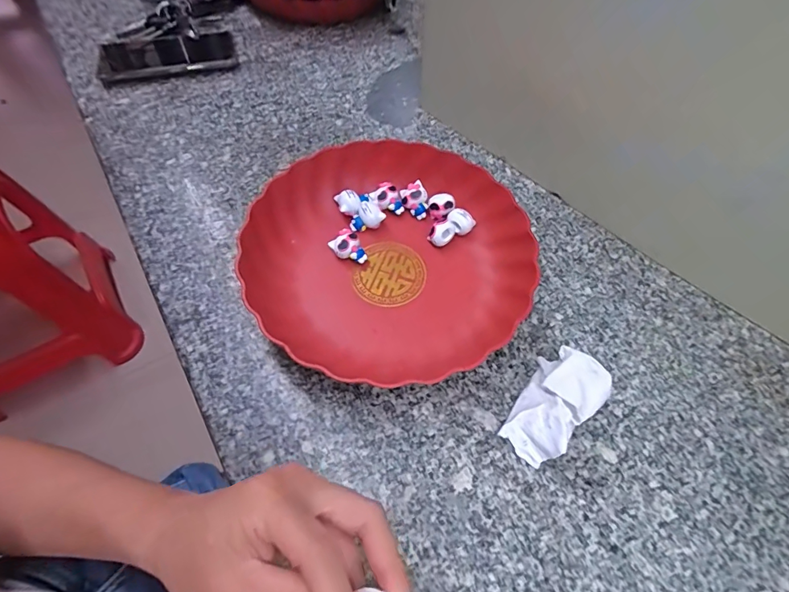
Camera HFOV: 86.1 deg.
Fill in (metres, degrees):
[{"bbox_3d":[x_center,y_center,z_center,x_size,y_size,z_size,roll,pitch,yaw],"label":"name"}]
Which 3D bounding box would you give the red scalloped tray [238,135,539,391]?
[{"bbox_3d":[-0.003,-0.037,0.377,0.235,0.051,0.231,31,63,14],"label":"red scalloped tray"}]

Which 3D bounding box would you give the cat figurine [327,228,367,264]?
[{"bbox_3d":[-0.042,-0.043,0.391,0.032,0.021,0.023,36,65,17],"label":"cat figurine"}]

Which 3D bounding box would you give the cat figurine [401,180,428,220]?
[{"bbox_3d":[0.023,-0.095,0.422,0.026,0.012,0.035,-29,104,5],"label":"cat figurine"}]

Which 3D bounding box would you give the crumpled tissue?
[{"bbox_3d":[0.124,0.083,0.323,0.048,0.033,0.088,34,64,16],"label":"crumpled tissue"}]

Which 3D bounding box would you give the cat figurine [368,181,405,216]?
[{"bbox_3d":[-0.008,-0.094,0.423,0.027,0.021,0.030,-20,63,-14],"label":"cat figurine"}]

